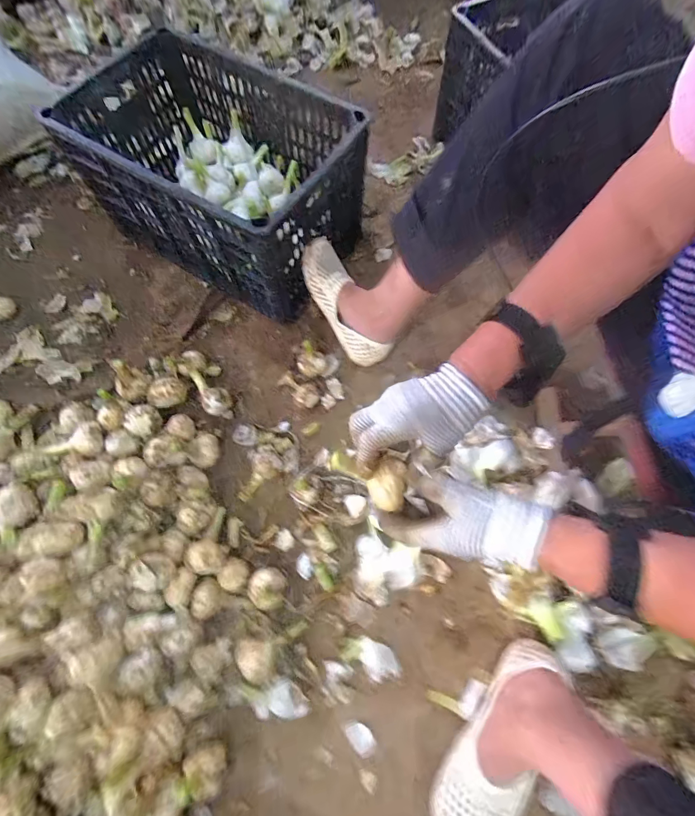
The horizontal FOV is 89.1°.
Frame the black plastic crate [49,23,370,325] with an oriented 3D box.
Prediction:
[{"bbox_3d":[-0.223,-0.425,0.649,0.453,0.226,0.323,31,73,10],"label":"black plastic crate"}]

